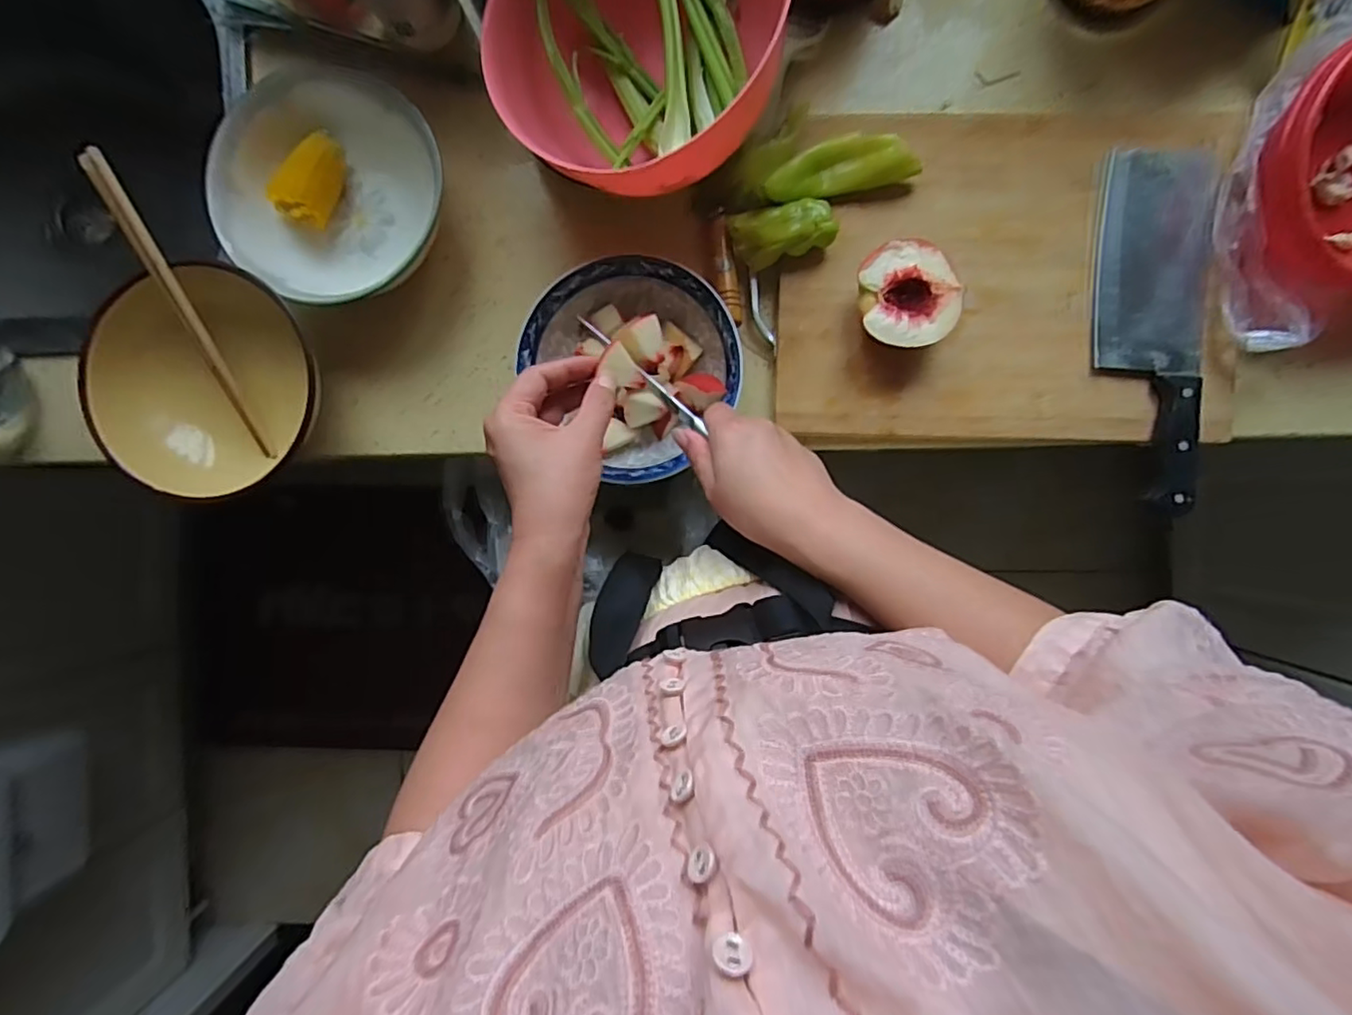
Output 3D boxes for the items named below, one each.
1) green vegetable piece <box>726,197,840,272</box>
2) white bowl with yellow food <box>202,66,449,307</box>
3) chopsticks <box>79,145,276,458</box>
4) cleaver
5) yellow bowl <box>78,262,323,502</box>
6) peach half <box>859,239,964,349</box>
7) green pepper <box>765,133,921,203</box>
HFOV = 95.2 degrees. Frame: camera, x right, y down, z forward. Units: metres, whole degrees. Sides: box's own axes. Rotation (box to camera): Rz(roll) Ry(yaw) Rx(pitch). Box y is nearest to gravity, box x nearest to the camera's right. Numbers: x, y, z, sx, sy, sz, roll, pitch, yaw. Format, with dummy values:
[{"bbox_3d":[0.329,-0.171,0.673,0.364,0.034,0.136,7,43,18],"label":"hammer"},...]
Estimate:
[{"bbox_3d":[0.084,-0.218,0.491,0.077,0.032,0.042,-11,92,4],"label":"green vegetable piece"},{"bbox_3d":[-0.270,-0.250,0.504,0.167,0.077,0.170,0,92,3],"label":"white bowl with yellow food"},{"bbox_3d":[-0.382,-0.148,0.483,0.013,0.012,0.236,-16,113,4],"label":"chopsticks"},{"bbox_3d":[0.367,-0.140,0.476,0.082,0.024,0.274,3,93,3],"label":"cleaver"},{"bbox_3d":[-0.362,-0.096,0.500,0.171,0.070,0.173,0,92,3],"label":"yellow bowl"},{"bbox_3d":[0.176,-0.160,0.476,0.069,0.041,0.076,-4,92,3],"label":"peach half"},{"bbox_3d":[0.126,-0.261,0.481,0.113,0.040,0.031,-10,92,4],"label":"green pepper"}]

